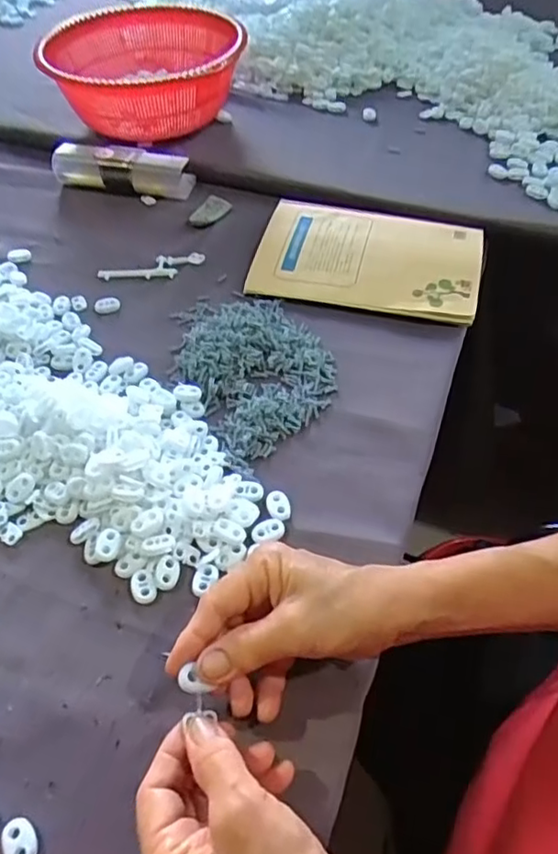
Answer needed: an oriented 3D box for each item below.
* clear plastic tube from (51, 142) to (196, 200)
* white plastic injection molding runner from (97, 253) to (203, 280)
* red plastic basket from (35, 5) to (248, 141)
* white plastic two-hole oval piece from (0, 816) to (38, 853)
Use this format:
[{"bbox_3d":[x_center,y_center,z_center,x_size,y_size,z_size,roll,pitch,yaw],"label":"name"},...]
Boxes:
[{"bbox_3d":[-0.175,-0.287,0.675,0.166,0.037,0.034,11,52,11],"label":"clear plastic tube"},{"bbox_3d":[-0.124,-0.156,0.589,0.102,0.008,0.027,-5,50,-1],"label":"white plastic injection molding runner"},{"bbox_3d":[-0.155,-0.425,0.736,0.218,0.098,0.278,-8,51,-4],"label":"red plastic basket"},{"bbox_3d":[-0.129,0.207,0.302,0.015,0.004,0.023,-30,55,-20],"label":"white plastic two-hole oval piece"}]

